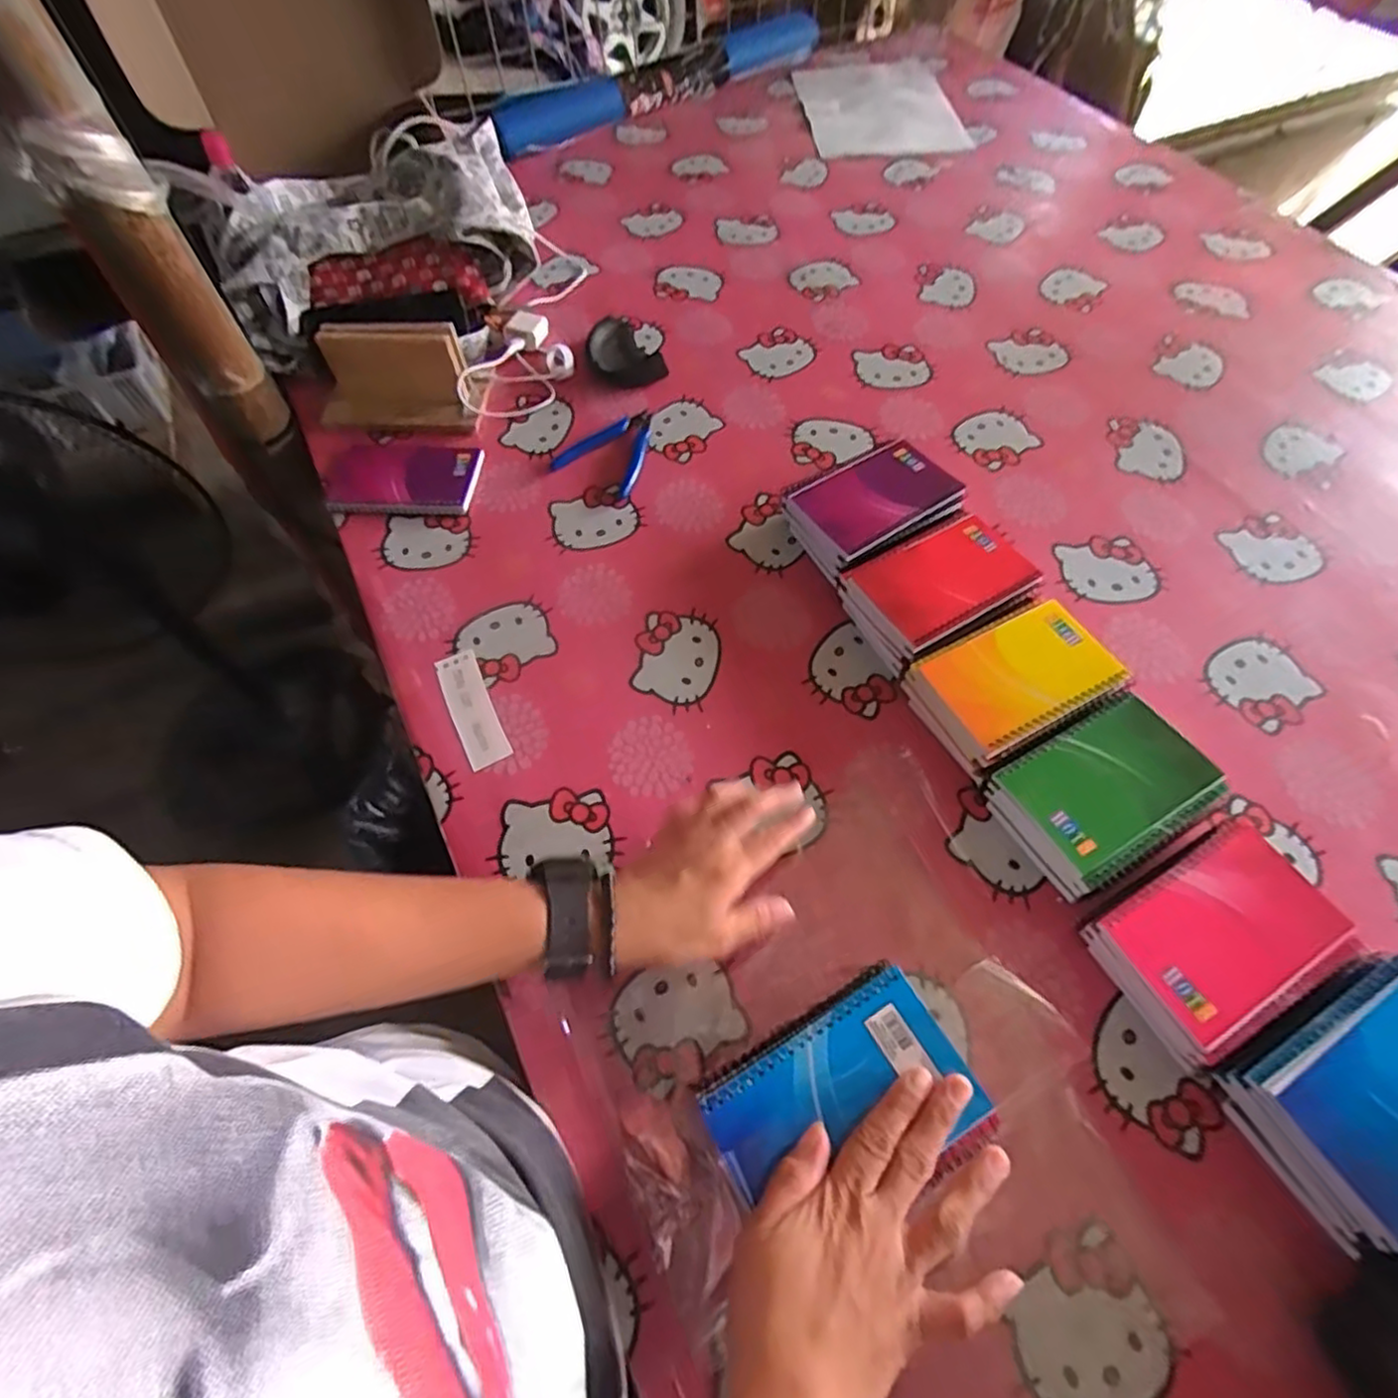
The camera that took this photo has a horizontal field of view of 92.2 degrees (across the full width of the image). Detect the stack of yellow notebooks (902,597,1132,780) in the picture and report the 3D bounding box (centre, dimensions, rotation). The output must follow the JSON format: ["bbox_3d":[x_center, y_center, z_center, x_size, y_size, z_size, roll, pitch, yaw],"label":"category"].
[{"bbox_3d":[0.236,-0.012,0.509,0.132,0.043,0.091,-26,64,-13],"label":"stack of yellow notebooks"}]

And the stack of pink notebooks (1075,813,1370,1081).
[{"bbox_3d":[0.322,0.150,0.420,0.136,0.035,0.096,-27,64,-14],"label":"stack of pink notebooks"}]

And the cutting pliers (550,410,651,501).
[{"bbox_3d":[-0.089,-0.249,0.663,0.092,0.009,0.112,19,63,11],"label":"cutting pliers"}]

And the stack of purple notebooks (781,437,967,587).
[{"bbox_3d":[0.151,-0.166,0.595,0.140,0.045,0.098,-29,65,-15],"label":"stack of purple notebooks"}]

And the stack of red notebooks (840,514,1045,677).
[{"bbox_3d":[0.195,-0.086,0.549,0.142,0.044,0.100,-24,63,-12],"label":"stack of red notebooks"}]

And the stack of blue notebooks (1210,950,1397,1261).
[{"bbox_3d":[0.375,0.217,0.374,0.131,0.044,0.096,-26,64,-13],"label":"stack of blue notebooks"}]

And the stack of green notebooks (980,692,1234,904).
[{"bbox_3d":[0.279,0.066,0.467,0.134,0.035,0.094,-27,64,-14],"label":"stack of green notebooks"}]

